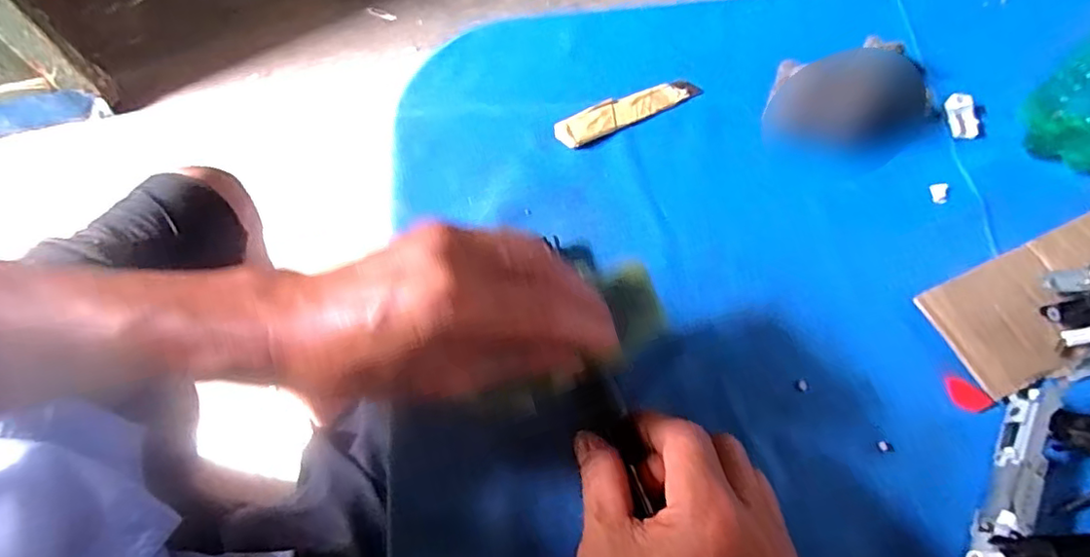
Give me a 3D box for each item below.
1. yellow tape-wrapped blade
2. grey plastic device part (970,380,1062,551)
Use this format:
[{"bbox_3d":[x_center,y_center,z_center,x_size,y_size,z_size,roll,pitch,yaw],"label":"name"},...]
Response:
[{"bbox_3d":[0.058,-0.119,0.410,0.107,0.005,0.024,-25,66,-10],"label":"yellow tape-wrapped blade"},{"bbox_3d":[0.235,0.093,0.291,0.018,0.018,0.092,27,68,13],"label":"grey plastic device part"}]

